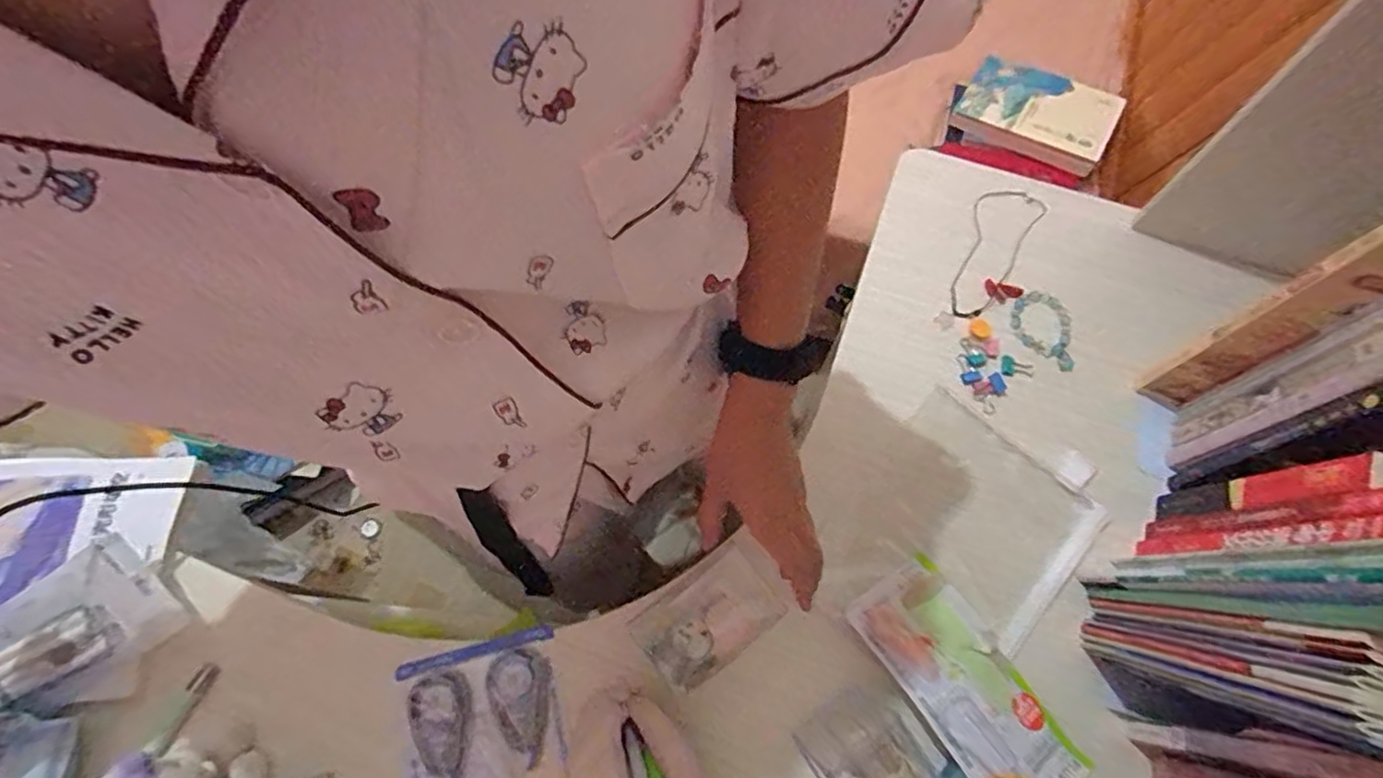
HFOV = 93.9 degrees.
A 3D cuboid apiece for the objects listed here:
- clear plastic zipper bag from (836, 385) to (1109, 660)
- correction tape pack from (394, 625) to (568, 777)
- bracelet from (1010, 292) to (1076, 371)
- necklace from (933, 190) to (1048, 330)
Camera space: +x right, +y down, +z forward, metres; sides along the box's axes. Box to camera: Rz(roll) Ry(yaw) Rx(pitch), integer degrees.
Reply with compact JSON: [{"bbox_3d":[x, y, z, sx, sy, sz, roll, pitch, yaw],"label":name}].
[{"bbox_3d":[0.261,0.112,0.597,0.192,0.010,0.166,43,72,16],"label":"clear plastic zipper bag"},{"bbox_3d":[-0.166,0.304,0.514,0.133,0.013,0.188,-14,67,-8],"label":"correction tape pack"},{"bbox_3d":[0.374,-0.062,0.672,0.063,0.006,0.087,-32,71,-15],"label":"bracelet"},{"bbox_3d":[0.332,-0.148,0.708,0.075,0.010,0.226,26,68,10],"label":"necklace"}]

